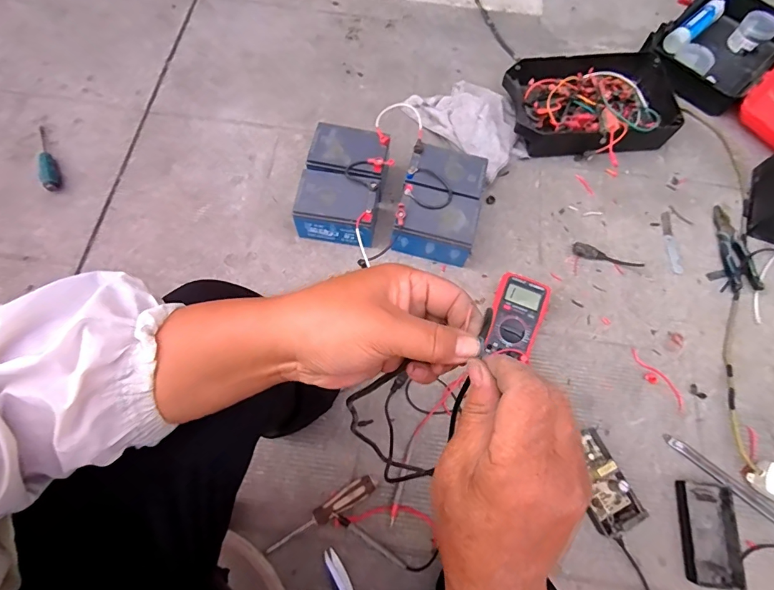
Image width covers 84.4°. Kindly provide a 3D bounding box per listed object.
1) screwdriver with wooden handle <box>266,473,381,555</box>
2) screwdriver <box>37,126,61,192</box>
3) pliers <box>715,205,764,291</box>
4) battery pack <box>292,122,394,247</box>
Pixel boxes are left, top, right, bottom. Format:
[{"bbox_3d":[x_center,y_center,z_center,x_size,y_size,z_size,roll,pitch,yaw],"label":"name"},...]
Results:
[{"bbox_3d":[-0.102,0.349,0.680,0.194,0.024,0.032,-29,72,-12],"label":"screwdriver with wooden handle"},{"bbox_3d":[-0.700,-0.278,0.880,0.030,0.028,0.132,-19,70,-9],"label":"screwdriver"},{"bbox_3d":[0.715,-0.103,0.883,0.066,0.017,0.190,-2,68,-2],"label":"pliers"},{"bbox_3d":[-0.083,-0.211,0.855,0.157,0.096,0.246,11,68,3],"label":"battery pack"}]

